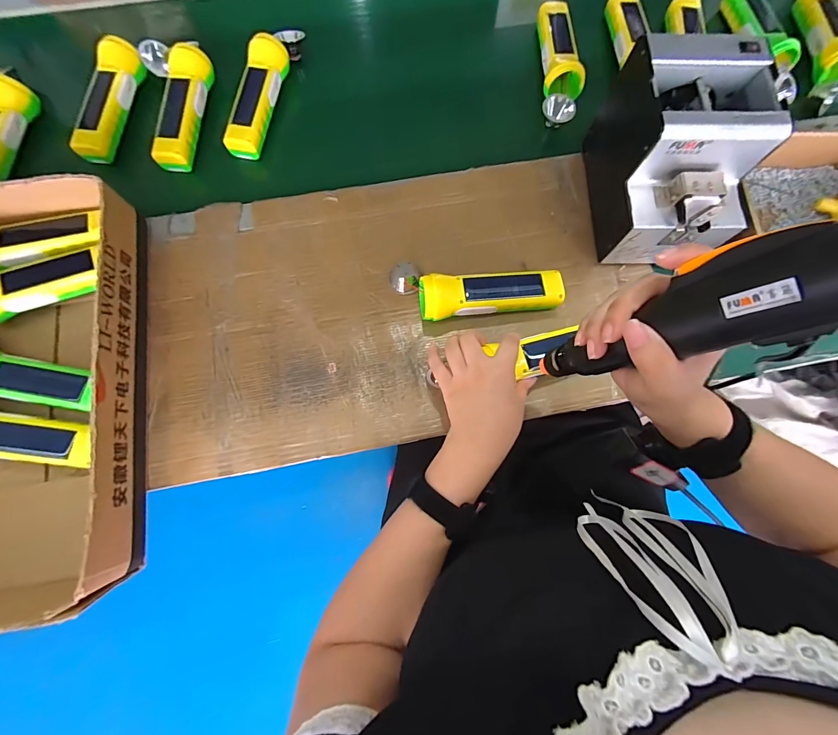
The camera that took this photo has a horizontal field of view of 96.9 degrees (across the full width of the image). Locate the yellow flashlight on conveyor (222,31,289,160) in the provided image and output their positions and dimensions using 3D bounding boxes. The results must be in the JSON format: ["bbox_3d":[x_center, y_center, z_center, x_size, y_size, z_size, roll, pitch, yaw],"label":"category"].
[{"bbox_3d":[-0.221,-0.366,0.508,0.047,0.051,0.170,11,76,3],"label":"yellow flashlight on conveyor"}]

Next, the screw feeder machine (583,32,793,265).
[{"bbox_3d":[0.285,-0.232,0.418,0.129,0.143,0.178,-2,75,0],"label":"screw feeder machine"}]

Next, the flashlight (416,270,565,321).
[{"bbox_3d":[0.085,-0.085,0.429,0.163,0.049,0.047,-7,75,-2],"label":"flashlight"}]

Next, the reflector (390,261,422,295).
[{"bbox_3d":[-0.016,-0.110,0.448,0.037,0.026,0.032,-5,75,-1],"label":"reflector"}]

